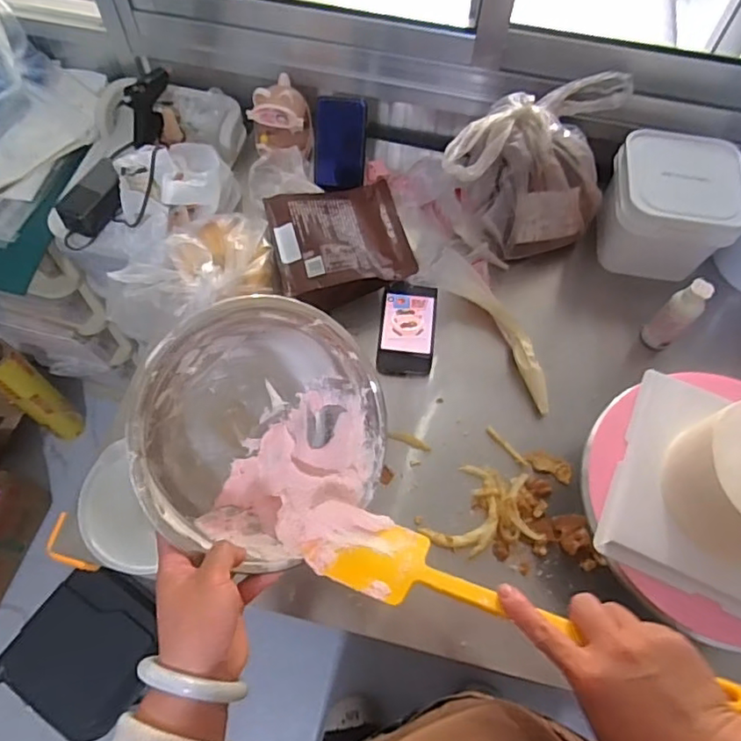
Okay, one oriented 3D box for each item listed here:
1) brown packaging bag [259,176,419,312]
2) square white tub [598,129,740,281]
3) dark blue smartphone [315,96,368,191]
[{"bbox_3d":[-0.048,-0.185,0.859,0.192,0.070,0.182,-9,60,-10],"label":"brown packaging bag"},{"bbox_3d":[0.441,-0.241,0.858,0.176,0.137,0.163,5,63,1],"label":"square white tub"},{"bbox_3d":[-0.045,-0.346,0.879,0.076,0.130,0.010,2,27,-4],"label":"dark blue smartphone"}]

